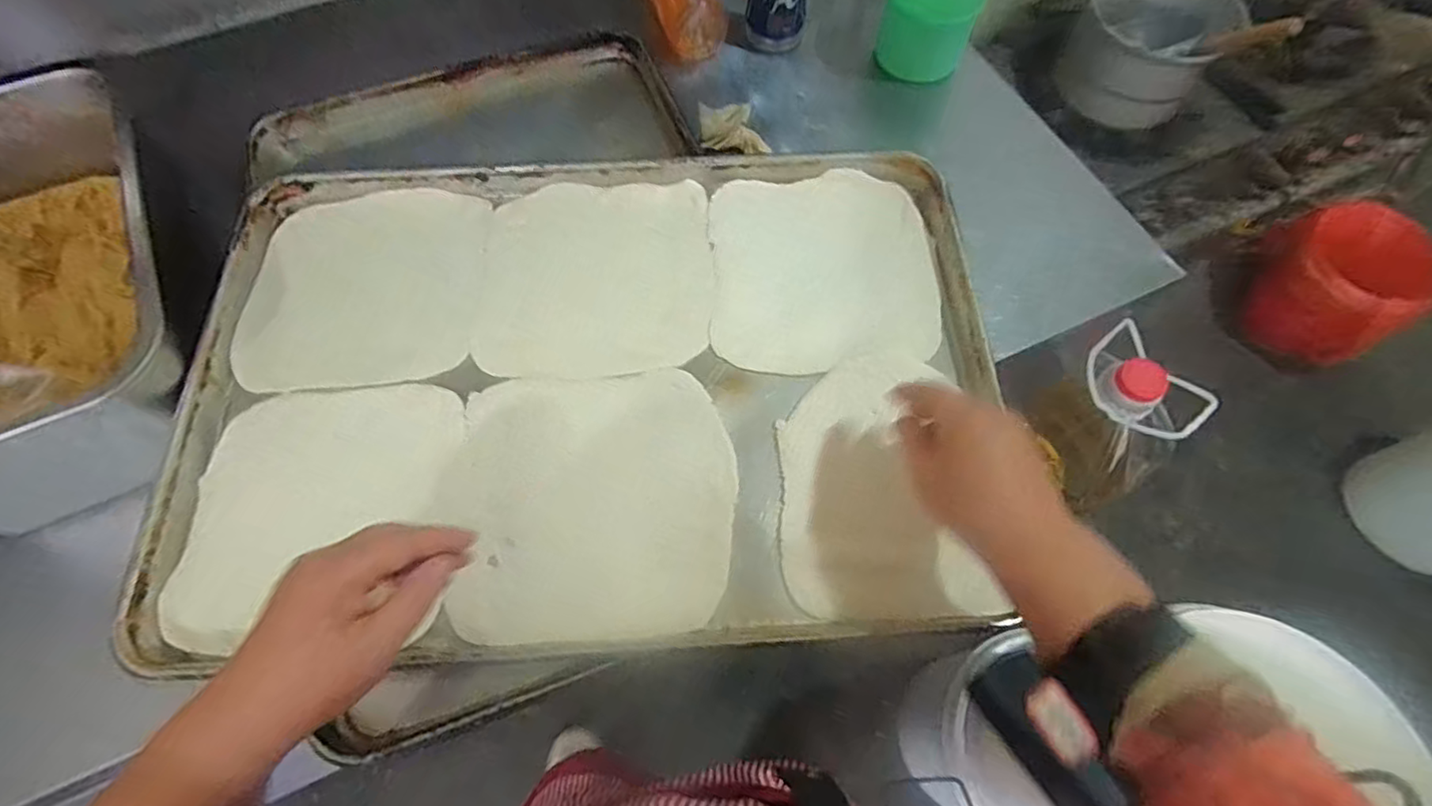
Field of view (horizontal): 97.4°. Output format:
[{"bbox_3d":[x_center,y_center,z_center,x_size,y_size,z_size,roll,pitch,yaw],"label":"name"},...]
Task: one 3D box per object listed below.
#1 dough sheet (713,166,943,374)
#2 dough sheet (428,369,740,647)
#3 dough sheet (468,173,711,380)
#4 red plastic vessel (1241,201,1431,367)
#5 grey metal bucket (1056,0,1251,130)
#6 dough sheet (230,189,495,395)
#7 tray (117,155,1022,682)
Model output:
[{"bbox_3d":[0.091,-0.114,0.537,0.186,0.008,0.186,-3,68,-3],"label":"dough sheet"},{"bbox_3d":[-0.091,0.070,0.462,0.204,0.010,0.192,-4,66,-2],"label":"dough sheet"},{"bbox_3d":[-0.101,-0.108,0.534,0.192,0.012,0.183,-2,66,-1],"label":"dough sheet"},{"bbox_3d":[1.326,-0.261,1.360,0.198,0.276,0.286,-33,70,-14],"label":"red plastic vessel"},{"bbox_3d":[0.837,-0.699,1.247,0.263,0.187,0.214,27,69,11],"label":"grey metal bucket"},{"bbox_3d":[-0.294,-0.098,0.528,0.187,0.009,0.187,-3,66,-1],"label":"dough sheet"},{"bbox_3d":[-0.093,-0.020,0.491,0.590,0.031,0.403,-3,66,-2],"label":"tray"}]

